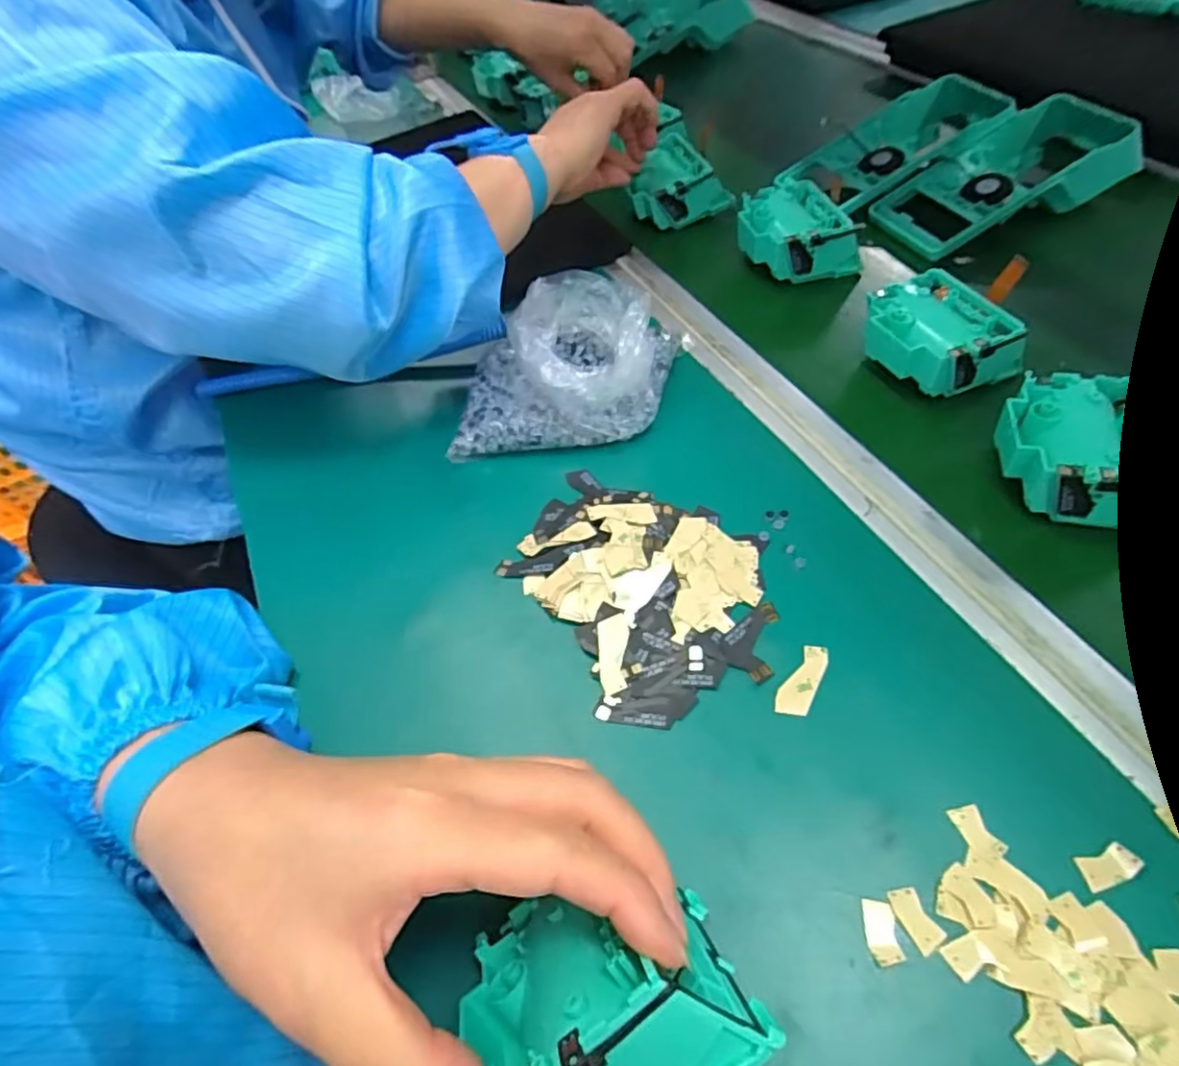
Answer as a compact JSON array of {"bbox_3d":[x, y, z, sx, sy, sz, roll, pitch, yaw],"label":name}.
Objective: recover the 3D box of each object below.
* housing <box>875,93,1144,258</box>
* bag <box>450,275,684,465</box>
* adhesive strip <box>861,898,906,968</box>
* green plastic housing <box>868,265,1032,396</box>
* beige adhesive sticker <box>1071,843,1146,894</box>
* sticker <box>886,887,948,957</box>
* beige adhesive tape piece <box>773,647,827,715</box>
[{"bbox_3d":[0.321,-0.279,0.515,0.178,0.061,0.086,-21,52,-10],"label":"housing"},{"bbox_3d":[-0.012,-0.111,0.415,0.120,0.050,0.148,8,53,13],"label":"bag"},{"bbox_3d":[0.104,0.141,0.234,0.010,0.004,0.020,-5,51,3],"label":"adhesive strip"},{"bbox_3d":[0.213,-0.118,0.406,0.072,0.044,0.082,-27,53,-15],"label":"green plastic housing"},{"bbox_3d":[0.189,0.121,0.239,0.021,0.004,0.011,-15,51,-5],"label":"beige adhesive sticker"},{"bbox_3d":[0.117,0.138,0.237,0.011,0.004,0.020,-26,54,-10],"label":"sticker"},{"bbox_3d":[0.095,0.066,0.295,0.014,0.004,0.037,26,61,17],"label":"beige adhesive tape piece"}]

